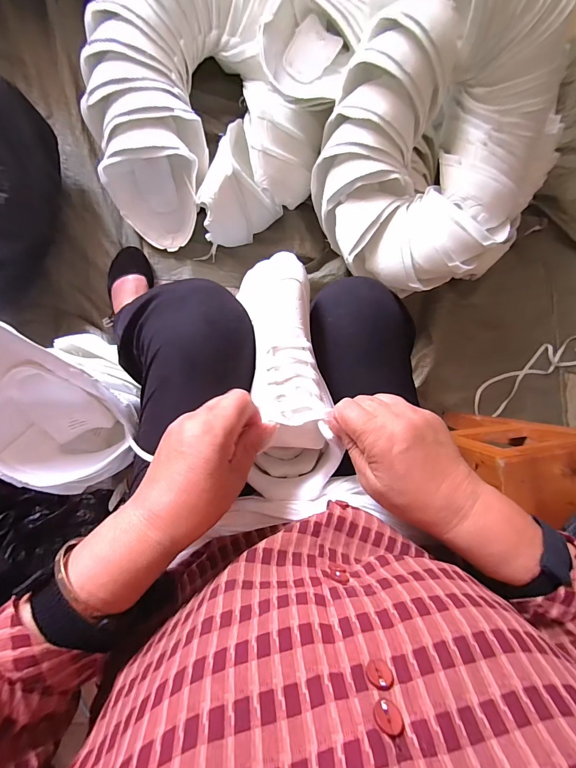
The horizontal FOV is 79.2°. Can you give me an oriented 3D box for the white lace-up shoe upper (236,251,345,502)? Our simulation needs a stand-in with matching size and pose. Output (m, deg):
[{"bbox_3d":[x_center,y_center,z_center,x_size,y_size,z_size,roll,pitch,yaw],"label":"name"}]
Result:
[{"bbox_3d":[-0.006,-0.012,0.362,0.085,0.093,0.248,-7,84,-9],"label":"white lace-up shoe upper"}]

